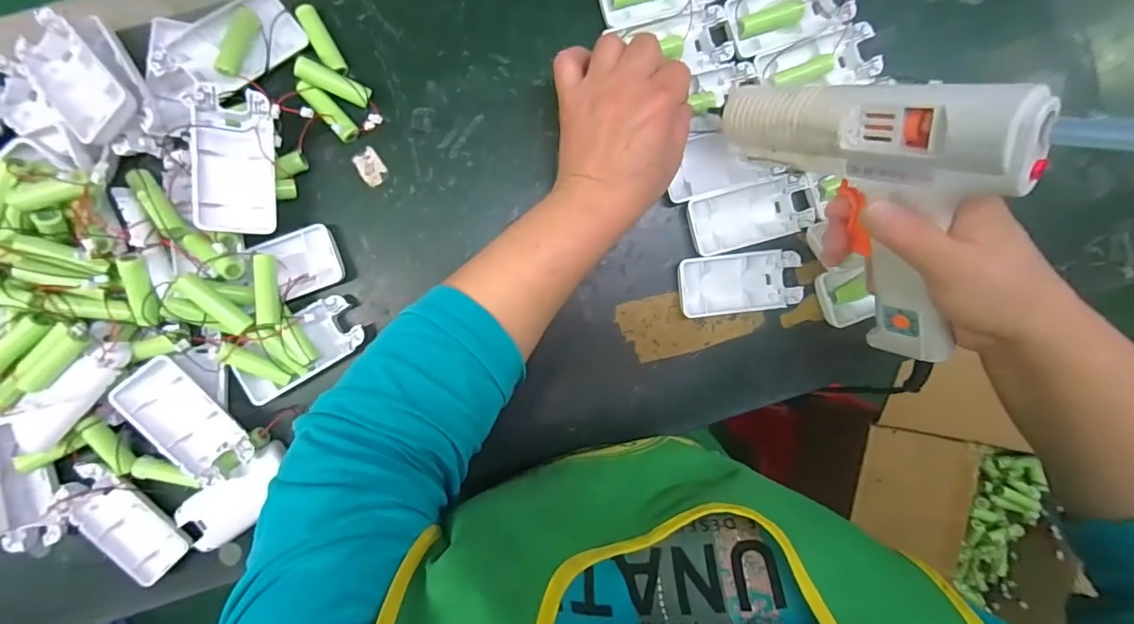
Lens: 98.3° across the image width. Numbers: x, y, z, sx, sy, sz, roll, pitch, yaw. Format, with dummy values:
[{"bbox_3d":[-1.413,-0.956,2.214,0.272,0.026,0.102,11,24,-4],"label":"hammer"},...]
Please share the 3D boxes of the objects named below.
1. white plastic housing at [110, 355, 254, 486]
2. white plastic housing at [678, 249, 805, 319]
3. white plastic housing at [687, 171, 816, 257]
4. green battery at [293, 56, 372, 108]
[{"bbox_3d":[-0.270,0.078,0.352,0.044,0.025,0.092,-41,95,-1],"label":"white plastic housing"},{"bbox_3d":[0.135,-0.023,0.387,0.096,0.014,0.046,-6,94,-3],"label":"white plastic housing"},{"bbox_3d":[0.143,-0.076,0.382,0.098,0.014,0.045,-15,94,-2],"label":"white plastic housing"},{"bbox_3d":[-0.165,-0.163,0.349,0.049,0.018,0.015,21,92,-4],"label":"green battery"}]

